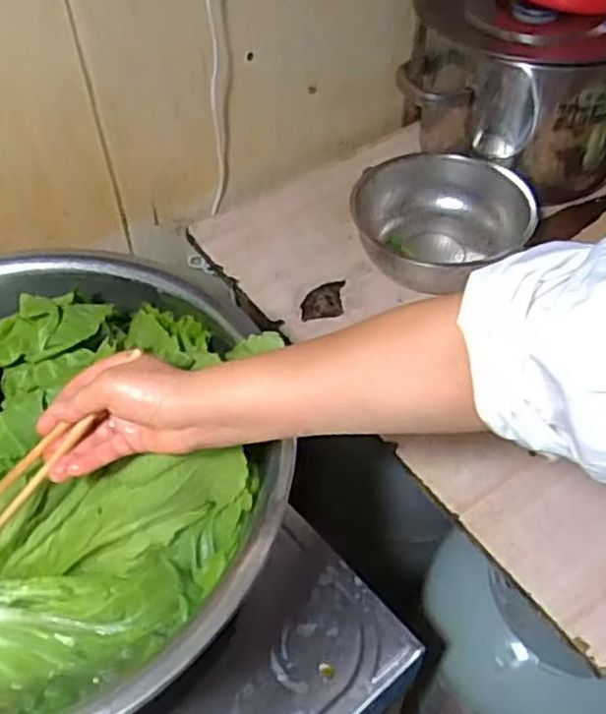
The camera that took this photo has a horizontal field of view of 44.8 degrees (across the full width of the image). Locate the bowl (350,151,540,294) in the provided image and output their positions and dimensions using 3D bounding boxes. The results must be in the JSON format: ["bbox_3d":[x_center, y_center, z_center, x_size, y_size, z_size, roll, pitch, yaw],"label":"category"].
[{"bbox_3d":[0.178,-0.169,0.946,0.215,0.086,0.215,0,50,-1],"label":"bowl"}]

